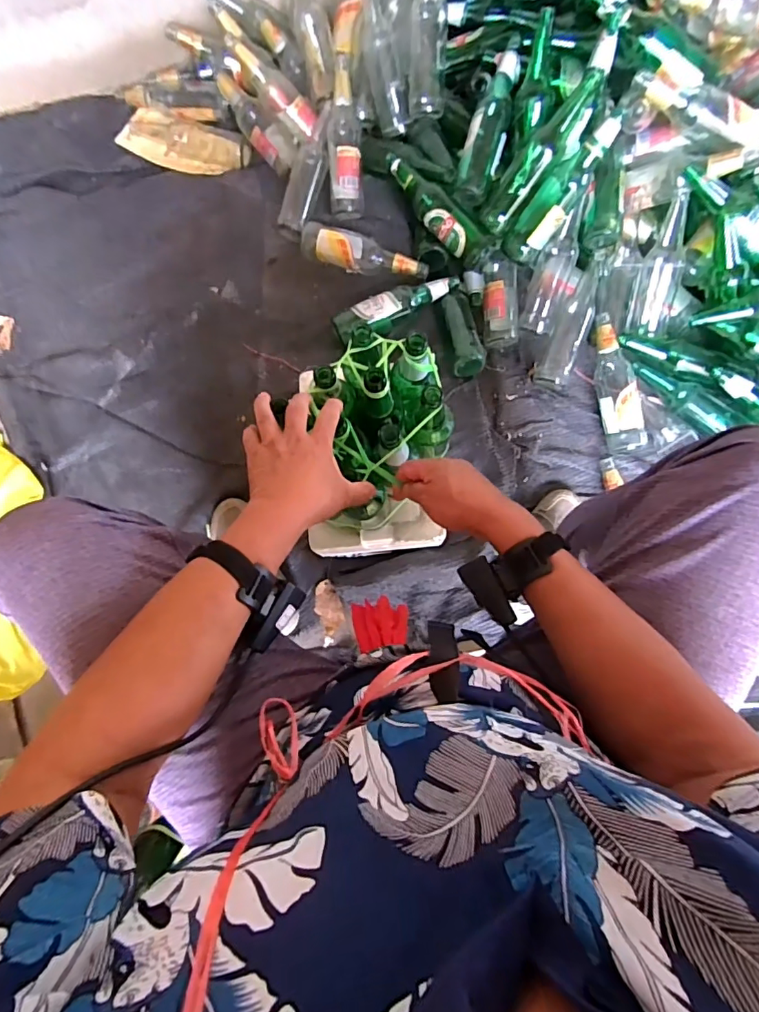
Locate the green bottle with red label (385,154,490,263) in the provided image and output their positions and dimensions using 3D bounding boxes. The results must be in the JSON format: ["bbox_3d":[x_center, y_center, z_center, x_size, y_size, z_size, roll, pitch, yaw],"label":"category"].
[{"bbox_3d":[0.101,-0.557,0.922,0.065,0.073,0.238,-43,83,-7],"label":"green bottle with red label"}]

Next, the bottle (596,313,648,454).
[{"bbox_3d":[0.450,-0.230,0.932,0.060,0.075,0.255,-8,80,-1],"label":"bottle"}]

